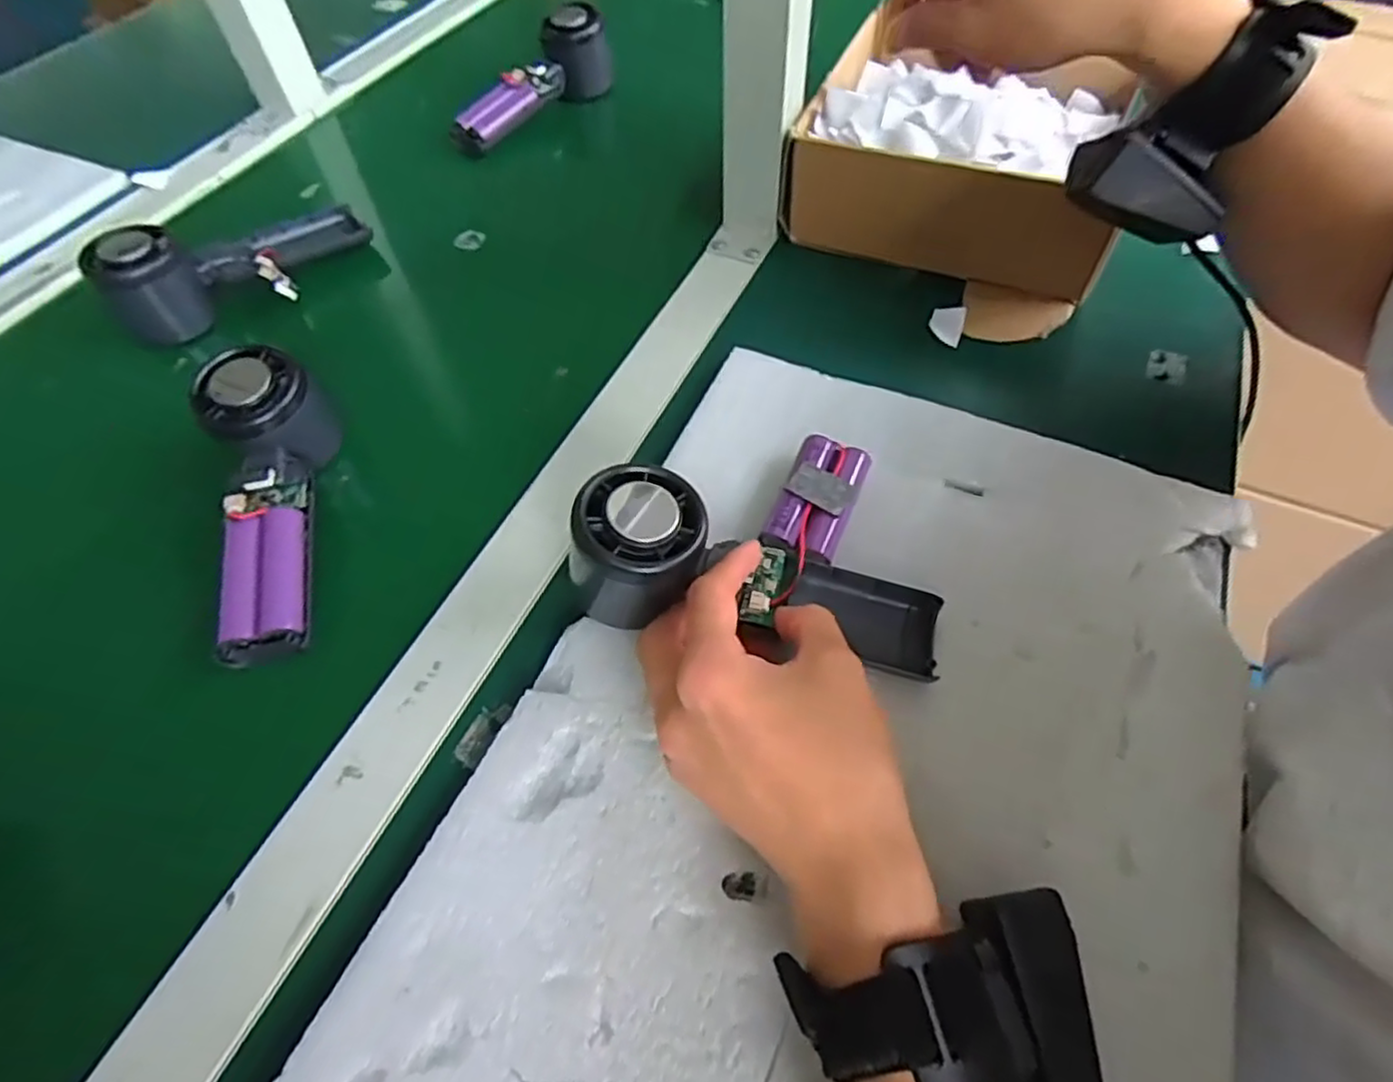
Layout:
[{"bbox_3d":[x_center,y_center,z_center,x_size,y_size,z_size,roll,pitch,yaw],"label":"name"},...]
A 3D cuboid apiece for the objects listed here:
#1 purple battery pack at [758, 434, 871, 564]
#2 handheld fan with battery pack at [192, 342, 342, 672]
[{"bbox_3d":[0.059,-0.019,0.342,0.034,0.020,0.069,20,60,15],"label":"purple battery pack"},{"bbox_3d":[-0.215,-0.019,0.356,0.050,0.051,0.161,-10,71,-4],"label":"handheld fan with battery pack"}]

